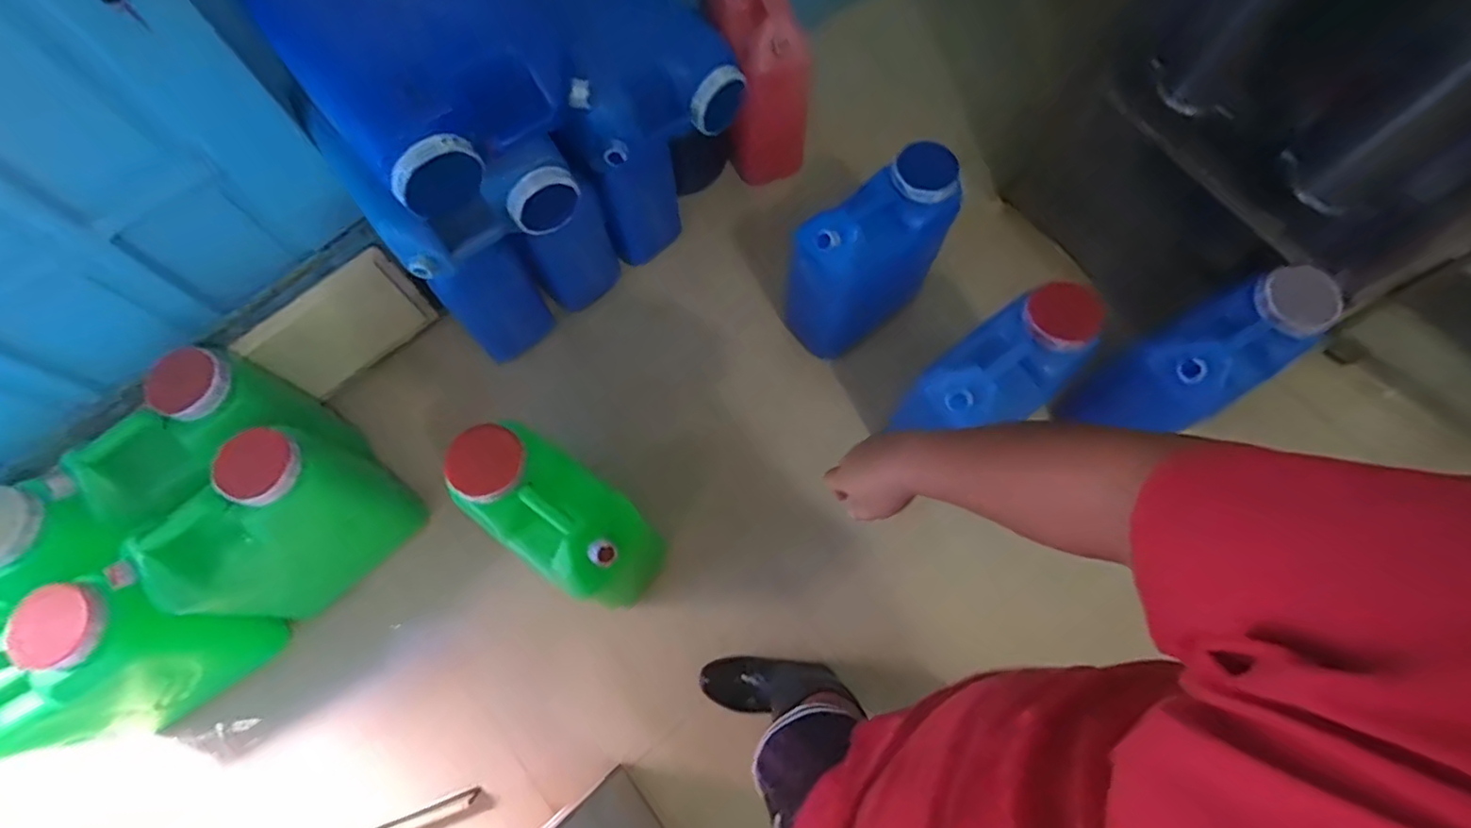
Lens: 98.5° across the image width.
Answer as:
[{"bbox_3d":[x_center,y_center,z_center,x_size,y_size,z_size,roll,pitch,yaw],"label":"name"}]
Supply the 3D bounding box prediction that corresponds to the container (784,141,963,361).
[{"bbox_3d":[0.290,-0.309,1.337,0.218,0.421,0.300,42,76,14],"label":"container"}]

